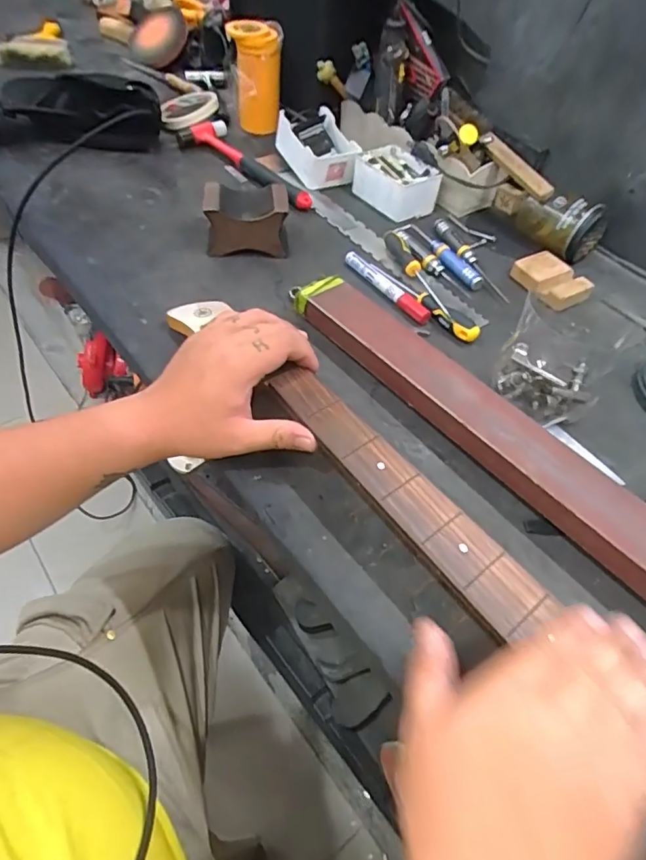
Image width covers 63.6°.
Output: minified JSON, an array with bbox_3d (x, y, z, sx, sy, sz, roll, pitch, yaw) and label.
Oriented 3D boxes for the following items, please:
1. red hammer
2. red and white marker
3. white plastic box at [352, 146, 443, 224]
[{"bbox_3d":[-0.115,-0.376,0.734,0.070,0.032,0.274,-28,58,-24],"label":"red hammer"},{"bbox_3d":[0.073,-0.159,0.585,0.021,0.020,0.130,-28,58,-24],"label":"red and white marker"},{"bbox_3d":[0.096,-0.331,0.698,0.072,0.049,0.102,-29,59,-25],"label":"white plastic box"}]

